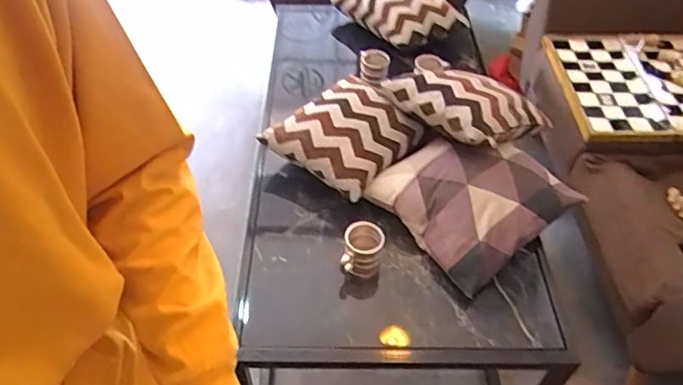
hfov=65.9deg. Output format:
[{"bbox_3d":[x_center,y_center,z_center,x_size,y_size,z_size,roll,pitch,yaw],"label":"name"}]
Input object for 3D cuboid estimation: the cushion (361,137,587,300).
[{"bbox_3d":[0.280,0.006,1.158,0.349,0.114,0.332,-30,58,-26],"label":"cushion"}]

